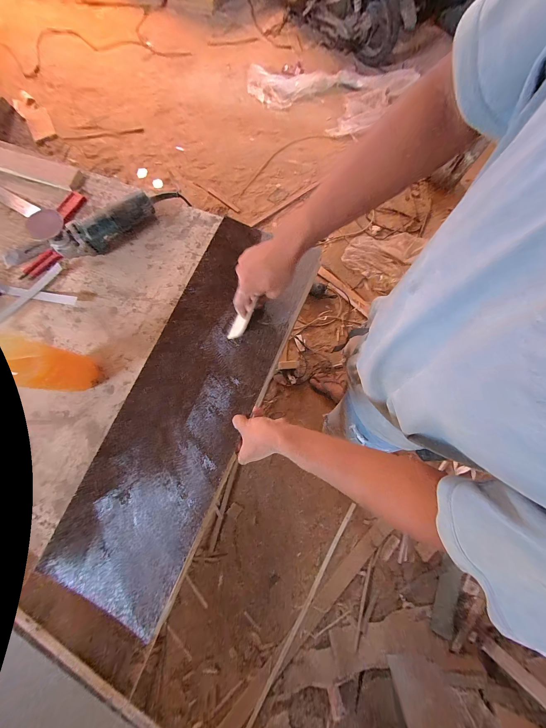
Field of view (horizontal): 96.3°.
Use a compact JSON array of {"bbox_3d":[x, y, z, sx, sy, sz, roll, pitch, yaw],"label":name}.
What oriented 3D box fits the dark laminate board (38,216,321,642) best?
[{"bbox_3d":[-0.153,0.063,0.486,0.240,0.022,0.757,21,80,7],"label":"dark laminate board"}]

